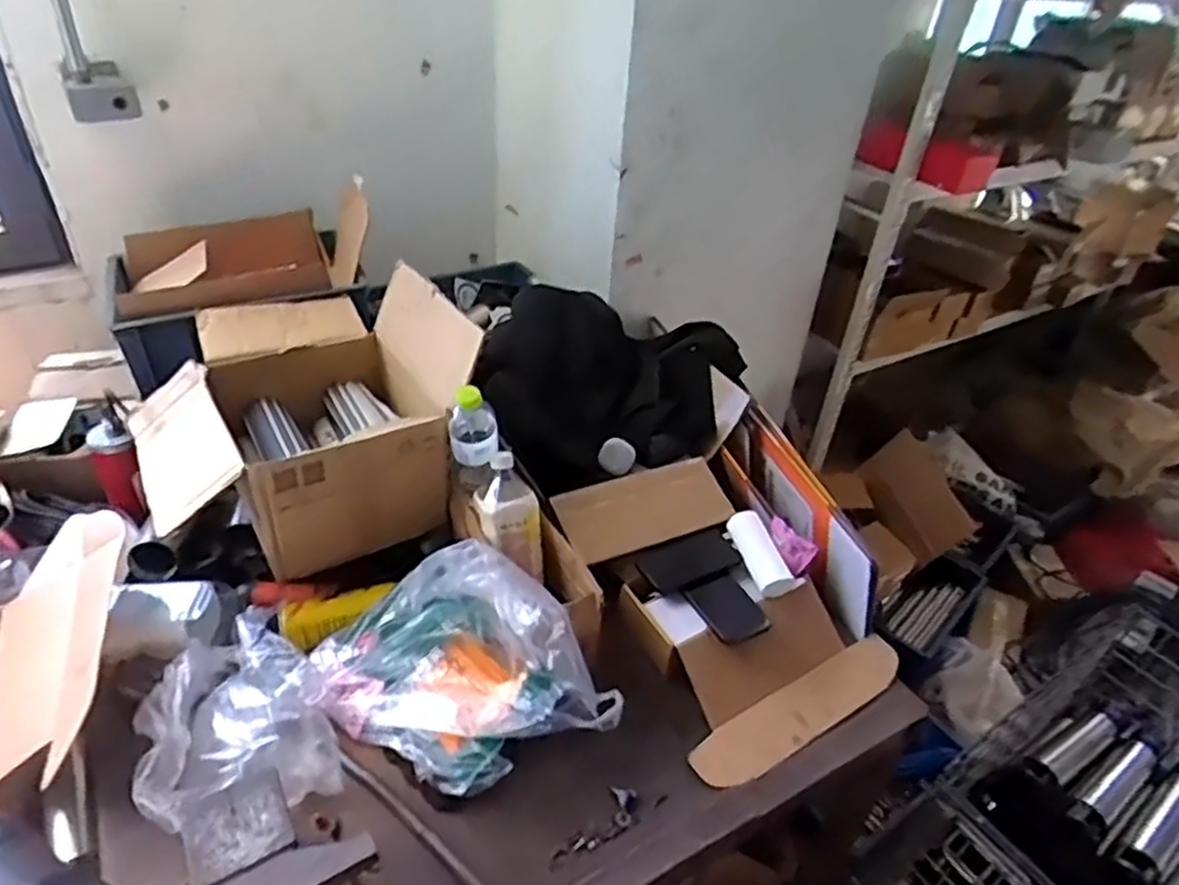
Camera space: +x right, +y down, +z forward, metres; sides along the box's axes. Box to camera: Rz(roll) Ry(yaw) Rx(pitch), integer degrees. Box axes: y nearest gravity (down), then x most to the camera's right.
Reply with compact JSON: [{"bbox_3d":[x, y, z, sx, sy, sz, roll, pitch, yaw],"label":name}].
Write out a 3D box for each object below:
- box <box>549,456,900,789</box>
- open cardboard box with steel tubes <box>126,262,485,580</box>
[{"bbox_3d":[0.189,0.223,1.077,0.323,0.149,0.444,-18,42,-28],"label":"box"},{"bbox_3d":[-0.425,-0.064,1.077,0.417,0.270,0.403,-16,41,-26],"label":"open cardboard box with steel tubes"}]

